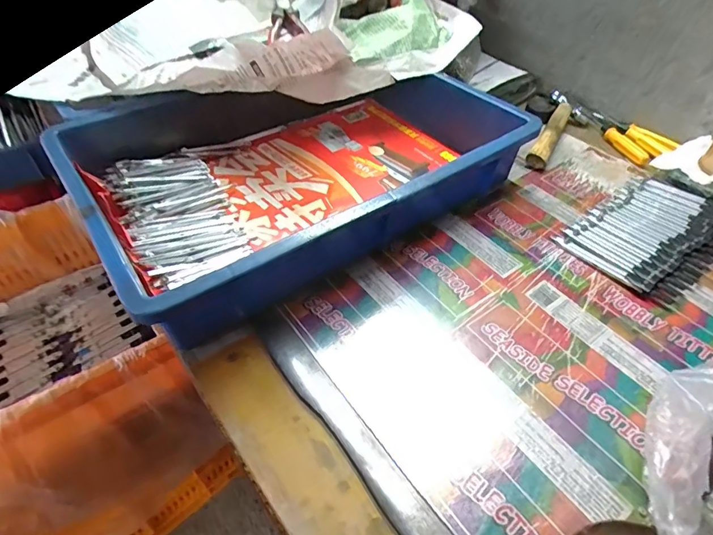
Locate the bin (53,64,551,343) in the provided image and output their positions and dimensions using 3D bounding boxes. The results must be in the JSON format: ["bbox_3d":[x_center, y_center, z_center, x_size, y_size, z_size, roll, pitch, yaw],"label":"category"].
[{"bbox_3d":[-0.065,-0.122,0.476,0.414,0.082,0.313,-29,53,-24],"label":"bin"}]

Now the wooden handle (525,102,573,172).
[{"bbox_3d":[0.251,-0.169,0.562,0.024,0.025,0.139,25,52,22],"label":"wooden handle"}]

